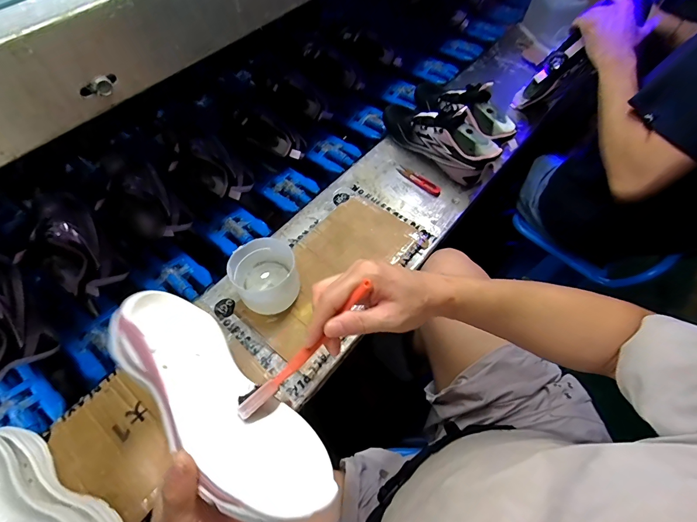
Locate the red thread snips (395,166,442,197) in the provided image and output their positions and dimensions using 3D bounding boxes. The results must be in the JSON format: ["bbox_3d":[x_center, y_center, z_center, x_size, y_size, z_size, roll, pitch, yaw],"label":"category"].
[{"bbox_3d":[0.141,-0.164,0.691,0.026,0.010,0.102,-40,72,-21],"label":"red thread snips"}]

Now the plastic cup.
[{"bbox_3d":[-0.119,0.031,0.524,0.091,0.084,0.100,2,63,-3],"label":"plastic cup"}]

